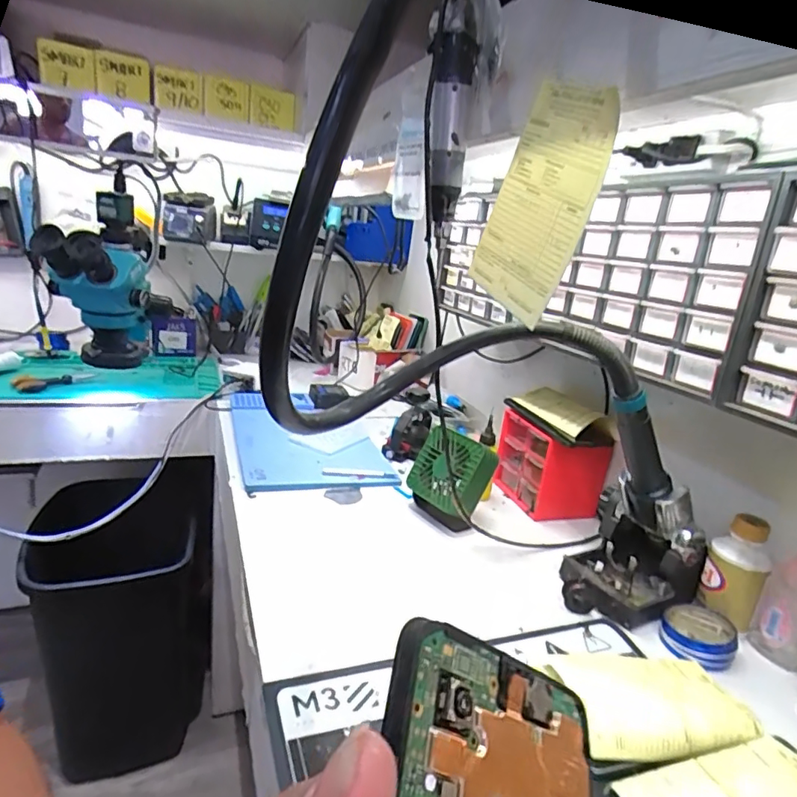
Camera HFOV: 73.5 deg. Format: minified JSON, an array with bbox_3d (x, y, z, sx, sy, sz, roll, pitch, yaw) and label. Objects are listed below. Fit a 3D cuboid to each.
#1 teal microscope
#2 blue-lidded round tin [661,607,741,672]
[{"bbox_3d":[-0.464,-0.171,0.827,0.120,0.262,0.152,21,22,40],"label":"teal microscope"},{"bbox_3d":[0.286,0.227,0.511,0.062,0.021,0.068,15,19,28],"label":"blue-lidded round tin"}]

